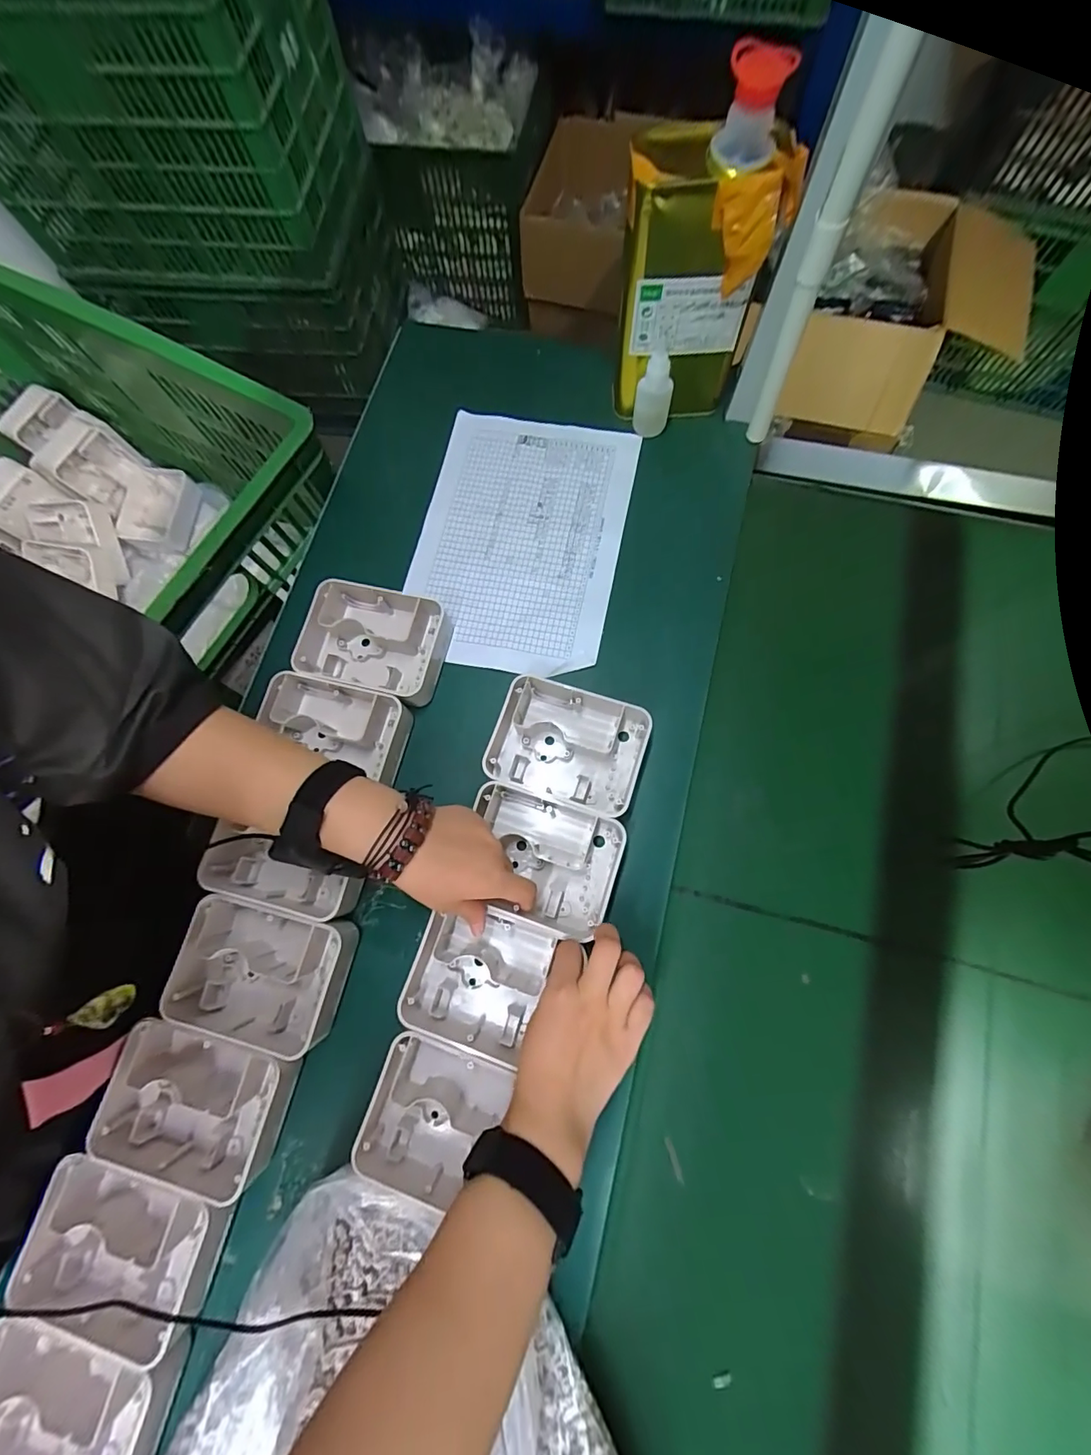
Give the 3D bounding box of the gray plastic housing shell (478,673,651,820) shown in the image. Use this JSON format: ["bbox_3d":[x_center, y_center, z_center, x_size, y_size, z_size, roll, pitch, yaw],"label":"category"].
[{"bbox_3d":[0.023,0.018,0.448,0.138,0.039,0.102,16,77,7],"label":"gray plastic housing shell"}]

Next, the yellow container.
[{"bbox_3d":[0.126,-0.394,0.446,0.124,0.241,0.080,15,77,7],"label":"yellow container"}]

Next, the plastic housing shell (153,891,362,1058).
[{"bbox_3d":[-0.233,0.203,0.417,0.128,0.045,0.098,11,76,6],"label":"plastic housing shell"}]

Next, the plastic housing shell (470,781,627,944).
[{"bbox_3d":[-0.003,0.111,0.424,0.127,0.047,0.099,19,77,5],"label":"plastic housing shell"}]

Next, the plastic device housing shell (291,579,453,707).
[{"bbox_3d":[-0.168,-0.084,0.484,0.137,0.039,0.100,13,77,6],"label":"plastic device housing shell"}]

